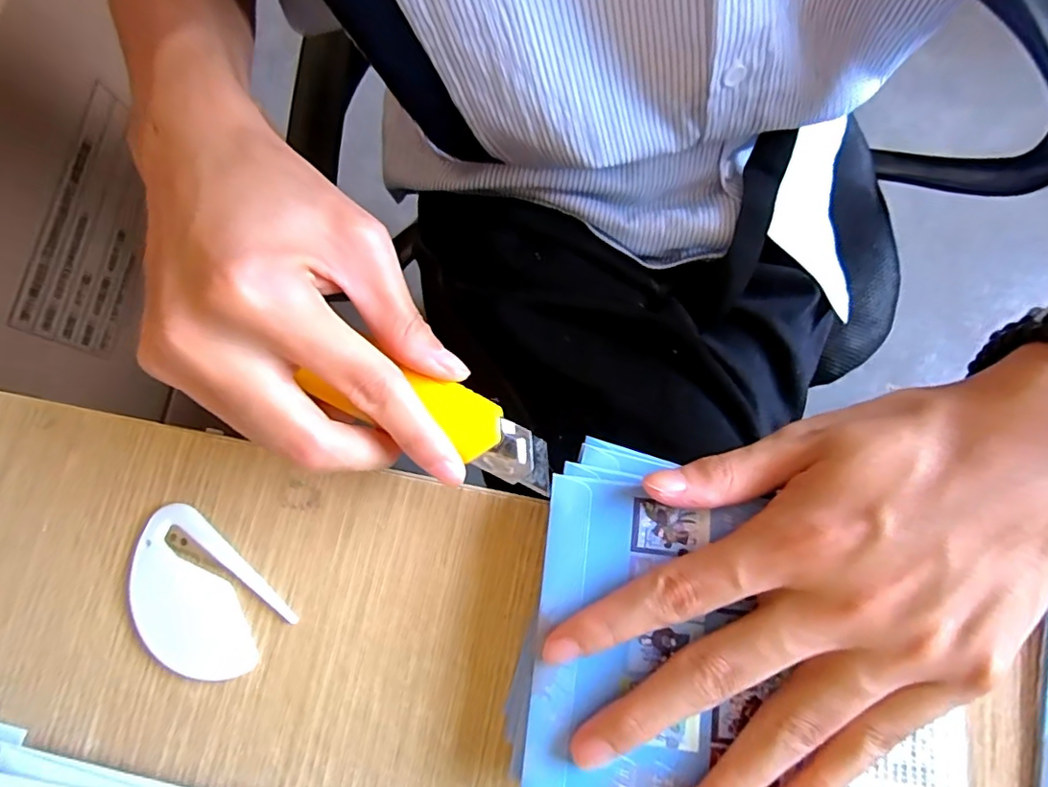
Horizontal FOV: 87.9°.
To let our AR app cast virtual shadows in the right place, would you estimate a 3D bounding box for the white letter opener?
[{"bbox_3d":[-0.132,0.082,0.217,0.070,0.004,0.045,41,80,8],"label":"white letter opener"}]

